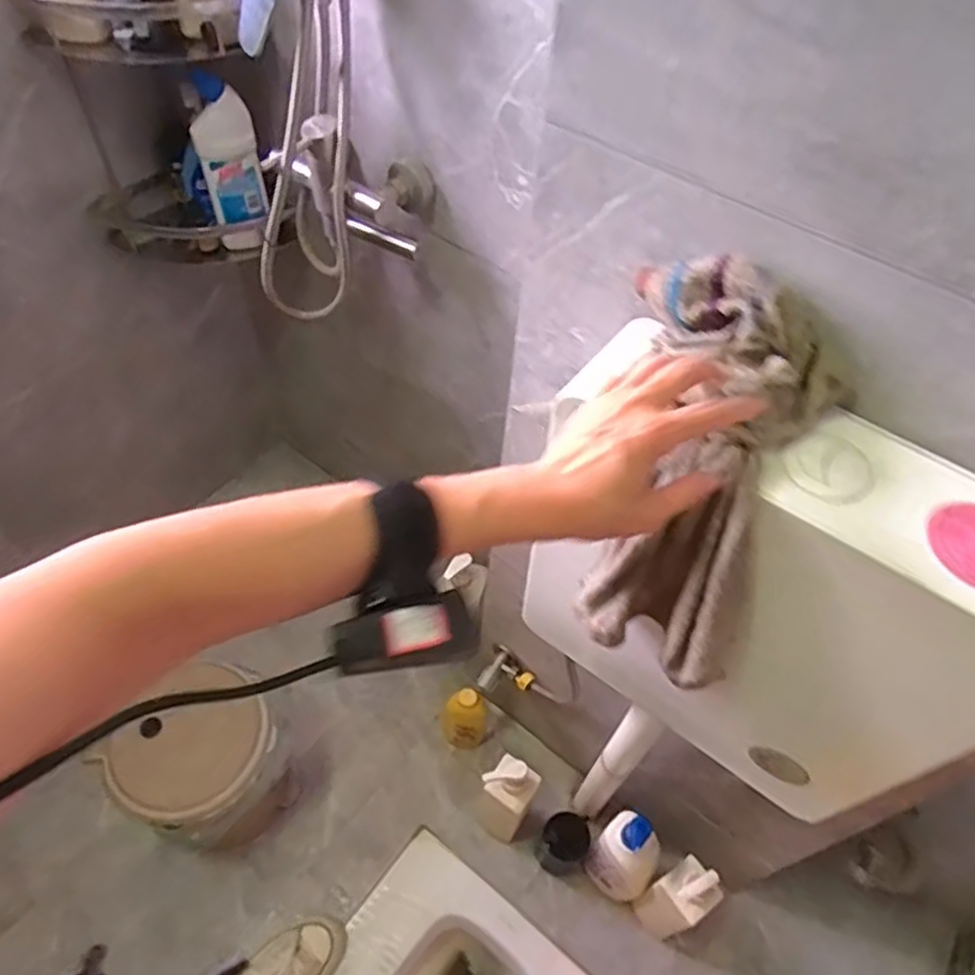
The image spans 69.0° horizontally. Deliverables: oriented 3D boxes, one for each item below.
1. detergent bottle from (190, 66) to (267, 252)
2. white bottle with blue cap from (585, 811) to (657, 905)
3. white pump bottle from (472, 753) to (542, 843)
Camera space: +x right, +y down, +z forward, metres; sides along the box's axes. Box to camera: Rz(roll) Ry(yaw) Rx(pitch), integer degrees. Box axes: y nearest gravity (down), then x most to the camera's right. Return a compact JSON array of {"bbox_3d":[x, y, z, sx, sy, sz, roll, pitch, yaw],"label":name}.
[{"bbox_3d":[-0.373,-0.458,1.018,0.094,0.245,0.052,-16,56,-16],"label":"detergent bottle"},{"bbox_3d":[0.213,0.572,1.099,0.099,0.282,0.077,31,57,18],"label":"white bottle with blue cap"},{"bbox_3d":[0.027,0.502,1.149,0.088,0.294,0.077,33,60,19],"label":"white pump bottle"}]

